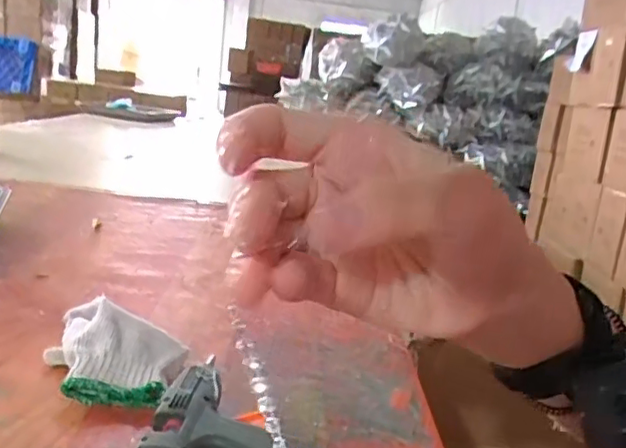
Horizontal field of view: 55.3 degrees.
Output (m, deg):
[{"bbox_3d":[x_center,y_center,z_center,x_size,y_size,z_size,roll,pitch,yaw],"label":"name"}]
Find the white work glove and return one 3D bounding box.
[{"bbox_3d":[-0.161,0.099,0.490,0.099,0.043,0.133,3,13,-20],"label":"white work glove"}]

